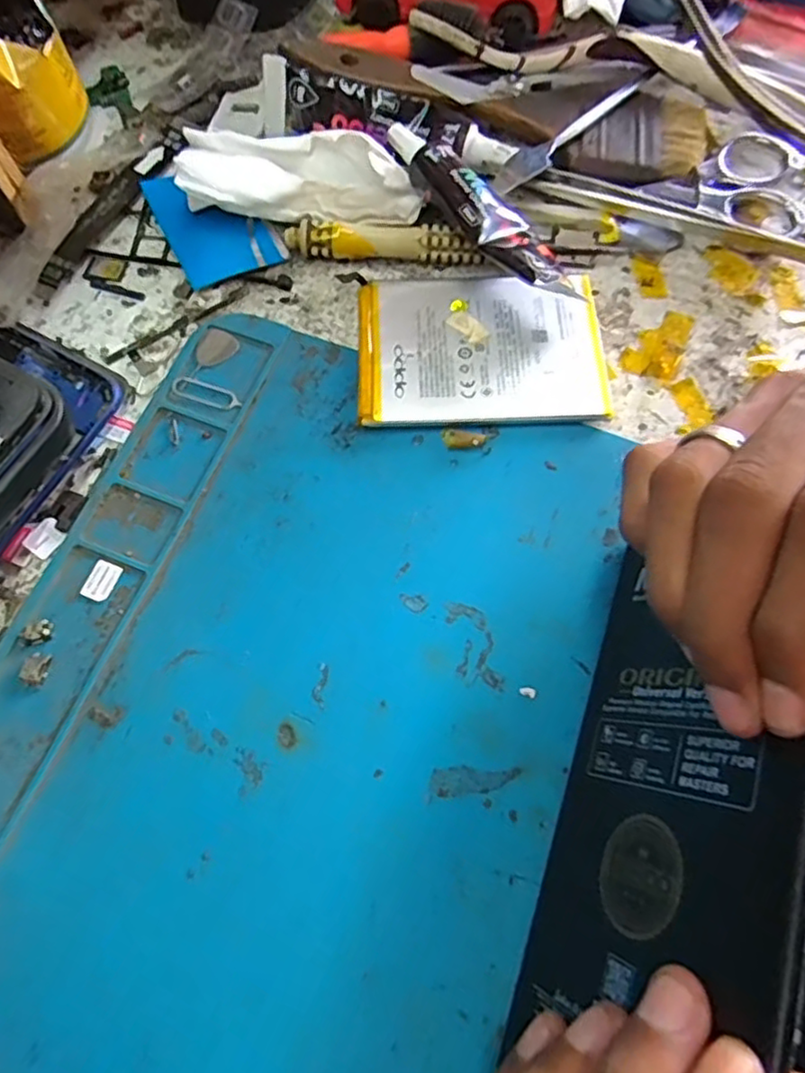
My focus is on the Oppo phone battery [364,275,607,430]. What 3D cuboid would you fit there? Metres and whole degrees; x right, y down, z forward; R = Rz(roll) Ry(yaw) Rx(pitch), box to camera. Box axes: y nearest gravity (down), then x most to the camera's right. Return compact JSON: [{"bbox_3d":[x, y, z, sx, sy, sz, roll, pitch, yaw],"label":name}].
[{"bbox_3d":[0.028,-0.068,0.231,0.085,0.005,0.064,-3,70,-1],"label":"Oppo phone battery"}]

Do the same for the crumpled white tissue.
[{"bbox_3d":[-0.039,-0.137,0.247,0.087,0.022,0.038,0,70,0],"label":"crumpled white tissue"}]

